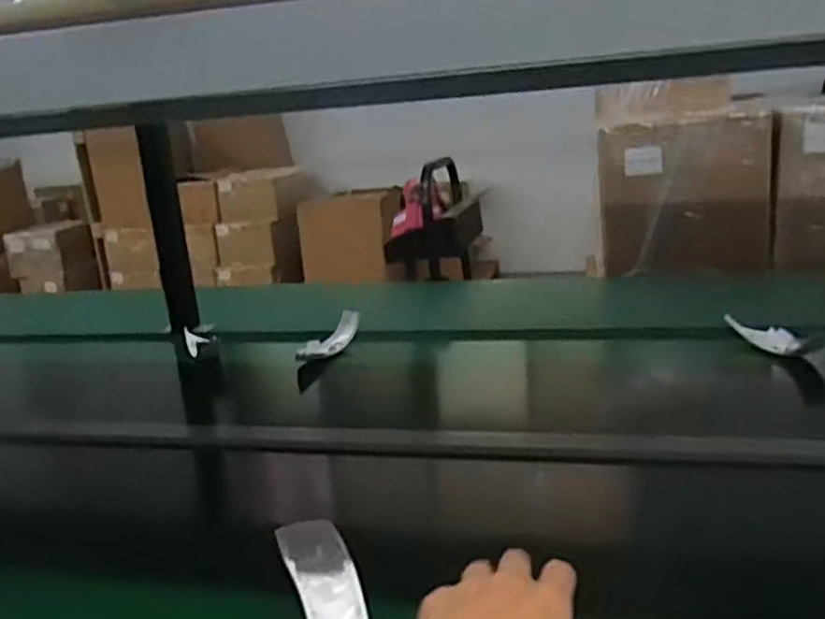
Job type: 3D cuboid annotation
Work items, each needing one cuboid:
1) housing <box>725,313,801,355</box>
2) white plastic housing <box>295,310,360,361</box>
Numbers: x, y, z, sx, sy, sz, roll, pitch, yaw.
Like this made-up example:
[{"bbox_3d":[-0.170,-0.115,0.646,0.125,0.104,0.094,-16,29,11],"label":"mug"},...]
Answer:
[{"bbox_3d":[0.544,0.038,1.114,0.038,0.035,0.127,-11,15,-22],"label":"housing"},{"bbox_3d":[-0.142,0.053,1.274,0.048,0.041,0.155,6,33,38],"label":"white plastic housing"}]

